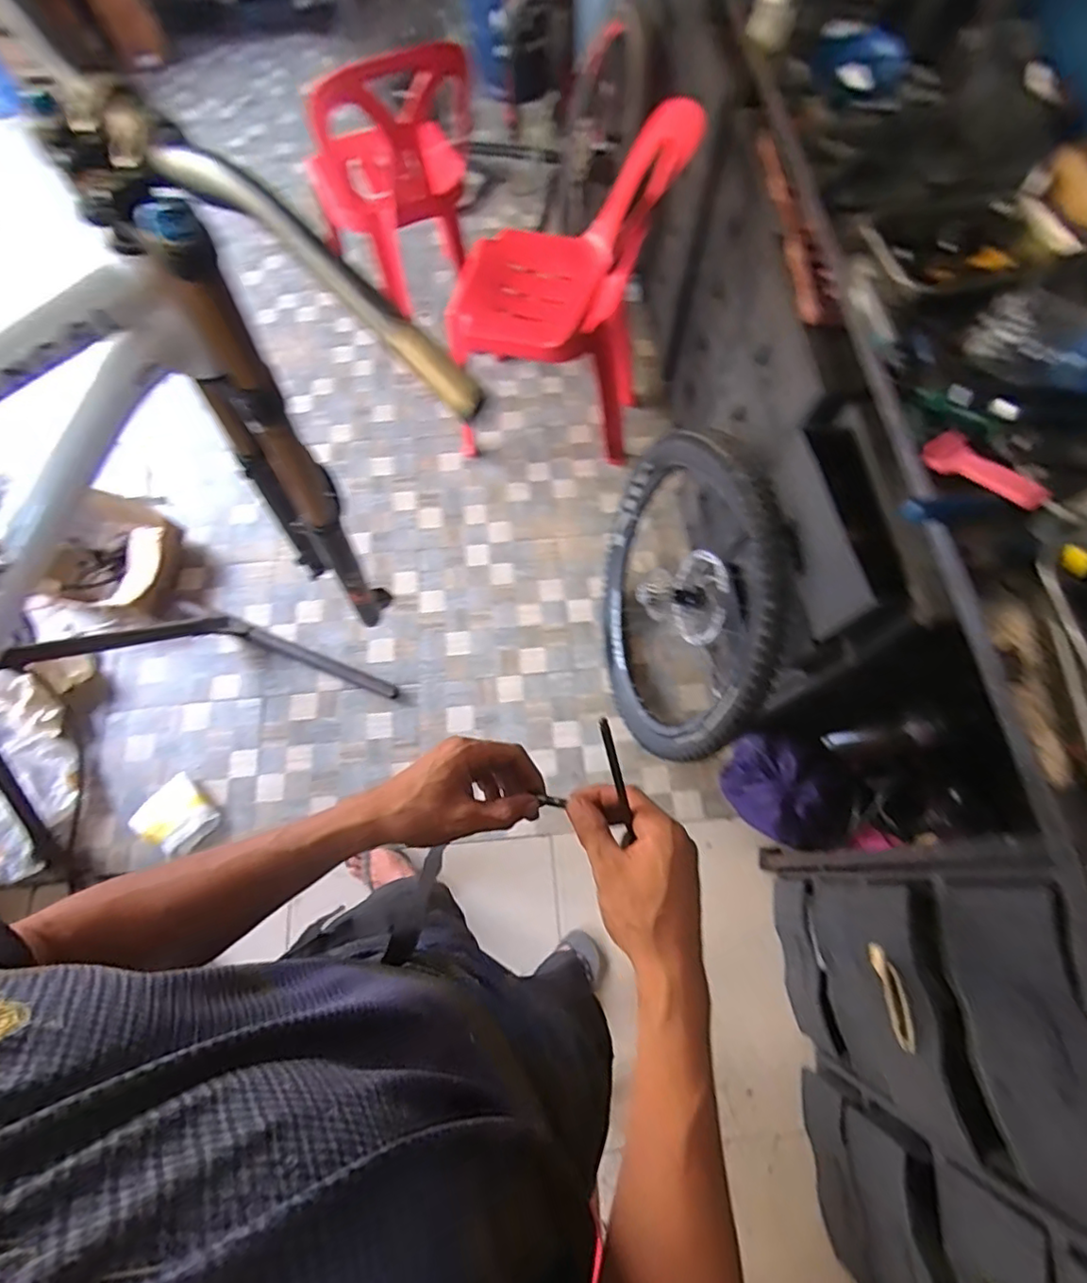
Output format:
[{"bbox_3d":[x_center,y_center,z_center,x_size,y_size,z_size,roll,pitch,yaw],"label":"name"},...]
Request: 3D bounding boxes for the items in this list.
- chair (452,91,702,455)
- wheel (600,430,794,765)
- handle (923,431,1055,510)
[{"bbox_3d":[0.039,-0.840,1.464,0.490,0.723,0.400,13,69,6],"label":"chair"},{"bbox_3d":[0.275,-0.091,1.240,0.083,0.657,0.665,2,66,-17],"label":"wheel"},{"bbox_3d":[0.497,-0.191,0.661,0.040,0.023,0.134,-32,56,-11],"label":"handle"}]

